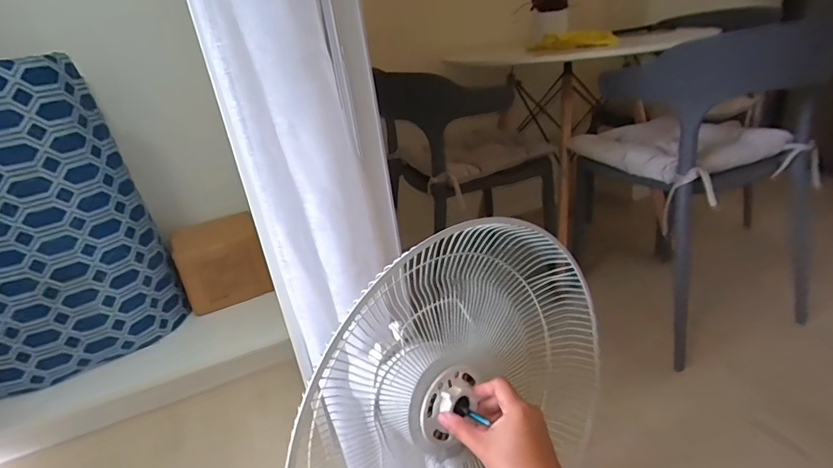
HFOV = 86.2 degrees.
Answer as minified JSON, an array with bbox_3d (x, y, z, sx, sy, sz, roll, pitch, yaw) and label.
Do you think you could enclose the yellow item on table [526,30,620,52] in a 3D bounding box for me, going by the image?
[{"bbox_3d":[0.450,-0.559,1.286,0.243,0.048,0.079,2,25,20],"label":"yellow item on table"}]

